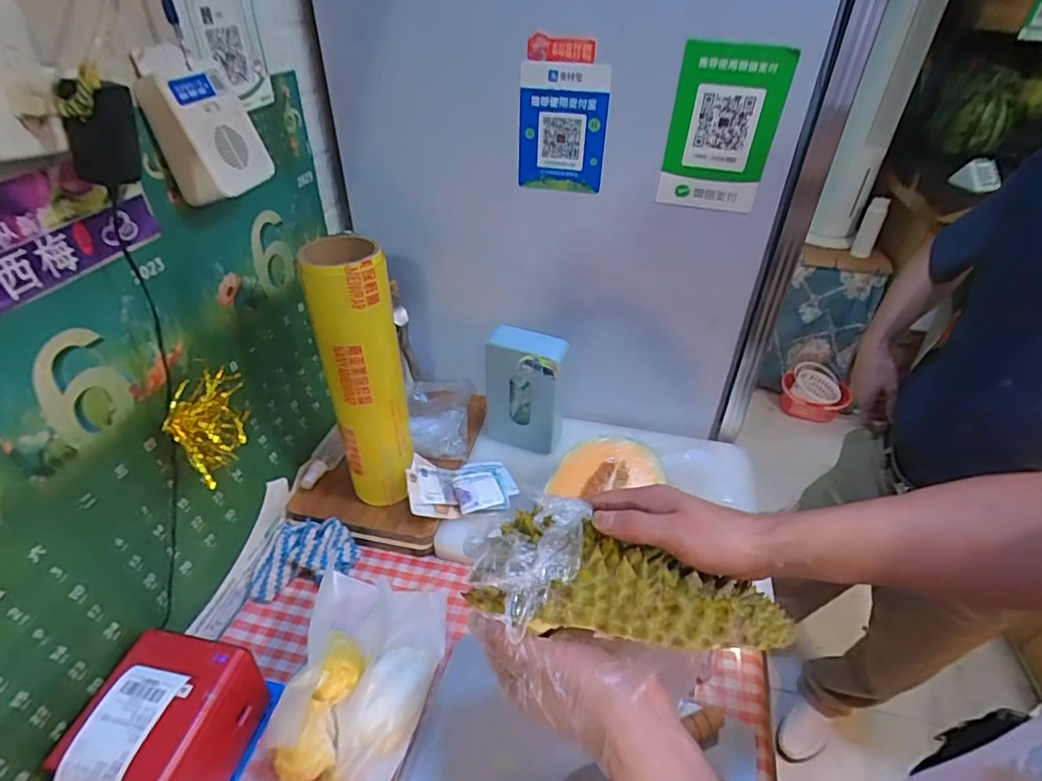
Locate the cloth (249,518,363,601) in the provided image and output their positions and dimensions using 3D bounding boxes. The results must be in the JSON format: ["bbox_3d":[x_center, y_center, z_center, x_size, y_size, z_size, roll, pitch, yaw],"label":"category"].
[{"bbox_3d":[-0.292,0.212,0.733,0.137,0.042,0.107,-15,41,-20],"label":"cloth"}]

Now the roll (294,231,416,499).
[{"bbox_3d":[-0.195,-0.011,0.694,0.093,0.344,0.093,-12,40,-16],"label":"roll"}]

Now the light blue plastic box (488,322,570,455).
[{"bbox_3d":[0.008,0.006,0.839,0.123,0.188,0.051,21,42,23],"label":"light blue plastic box"}]

